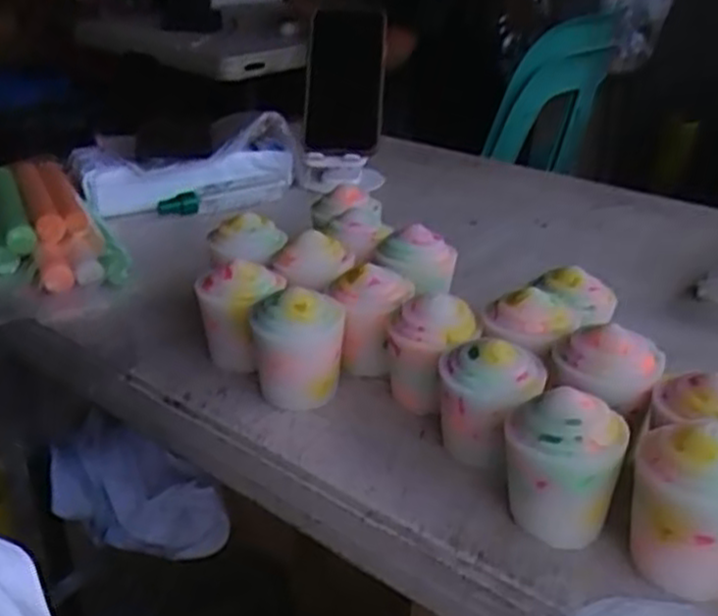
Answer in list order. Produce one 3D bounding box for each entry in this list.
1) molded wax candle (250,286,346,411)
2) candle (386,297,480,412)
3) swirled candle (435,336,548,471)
[{"bbox_3d":[-0.037,0.026,0.482,0.056,0.073,0.047,-4,28,-8],"label":"molded wax candle"},{"bbox_3d":[0.044,0.030,0.476,0.054,0.069,0.049,2,28,5],"label":"candle"},{"bbox_3d":[0.072,0.053,0.432,0.057,0.070,0.049,7,29,13],"label":"swirled candle"}]

